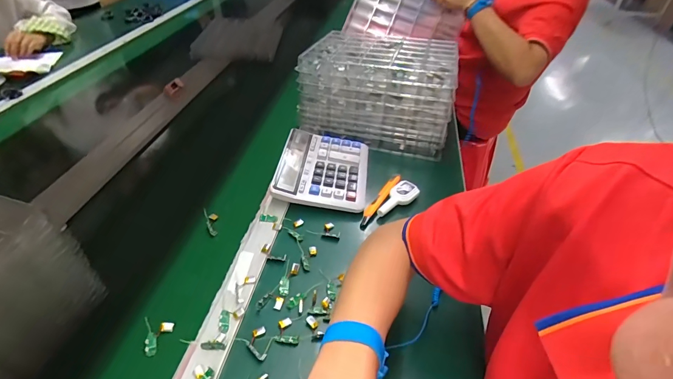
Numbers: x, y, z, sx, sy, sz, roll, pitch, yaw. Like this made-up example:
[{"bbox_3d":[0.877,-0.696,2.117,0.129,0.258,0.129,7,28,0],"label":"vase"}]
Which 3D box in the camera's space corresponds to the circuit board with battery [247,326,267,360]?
[{"bbox_3d":[-0.094,0.181,0.422,0.021,0.006,0.041,-7,41,-10],"label":"circuit board with battery"}]

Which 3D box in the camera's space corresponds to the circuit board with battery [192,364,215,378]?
[{"bbox_3d":[-0.151,0.207,0.393,0.025,0.004,0.029,22,44,22],"label":"circuit board with battery"}]

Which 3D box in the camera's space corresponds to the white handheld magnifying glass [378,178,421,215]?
[{"bbox_3d":[0.102,0.016,0.601,0.039,0.021,0.084,31,48,30],"label":"white handheld magnifying glass"}]

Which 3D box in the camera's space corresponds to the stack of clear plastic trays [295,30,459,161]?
[{"bbox_3d":[0.087,-0.211,0.763,0.293,0.160,0.207,9,41,9],"label":"stack of clear plastic trays"}]

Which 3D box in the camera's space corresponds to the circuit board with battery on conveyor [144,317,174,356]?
[{"bbox_3d":[-0.225,0.181,0.440,0.036,0.015,0.039,5,41,4],"label":"circuit board with battery on conveyor"}]

